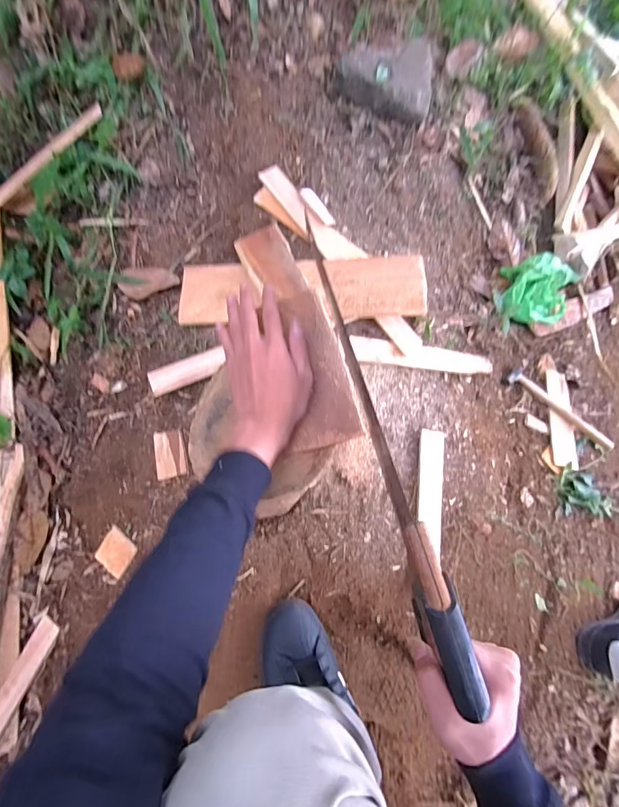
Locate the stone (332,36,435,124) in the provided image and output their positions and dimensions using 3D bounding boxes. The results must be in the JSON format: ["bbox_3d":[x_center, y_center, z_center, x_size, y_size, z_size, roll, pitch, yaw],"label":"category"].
[{"bbox_3d":[0.136,-0.584,0.724,0.172,0.078,0.112,11,73,2],"label":"stone"}]

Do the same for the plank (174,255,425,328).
[{"bbox_3d":[-0.014,-0.187,0.668,0.395,0.012,0.114,0,73,6],"label":"plank"}]

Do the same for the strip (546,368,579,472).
[{"bbox_3d":[0.514,0.026,0.836,0.051,0.014,0.223,11,61,2],"label":"strip"}]

